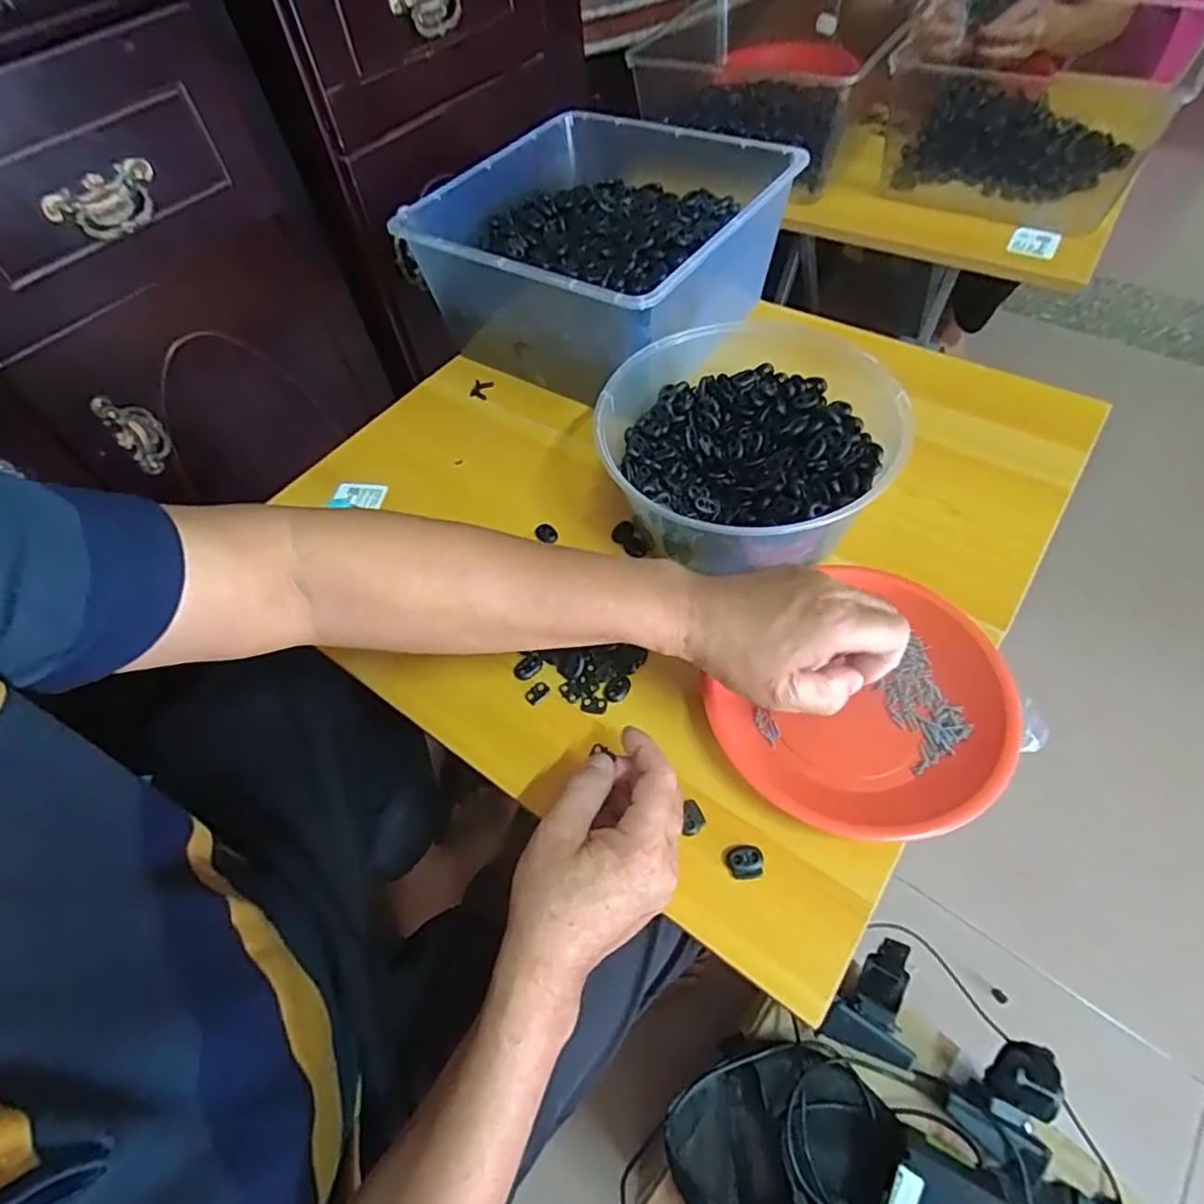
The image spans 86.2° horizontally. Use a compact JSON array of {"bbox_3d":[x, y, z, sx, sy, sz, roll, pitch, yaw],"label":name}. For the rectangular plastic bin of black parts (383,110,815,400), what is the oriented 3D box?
[{"bbox_3d":[-0.002,-0.363,0.658,0.299,0.124,0.304,29,63,22],"label":"rectangular plastic bin of black parts"}]

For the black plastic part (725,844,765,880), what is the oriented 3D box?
[{"bbox_3d":[0.087,0.158,0.390,0.022,0.007,0.018,-12,56,-3],"label":"black plastic part"}]

